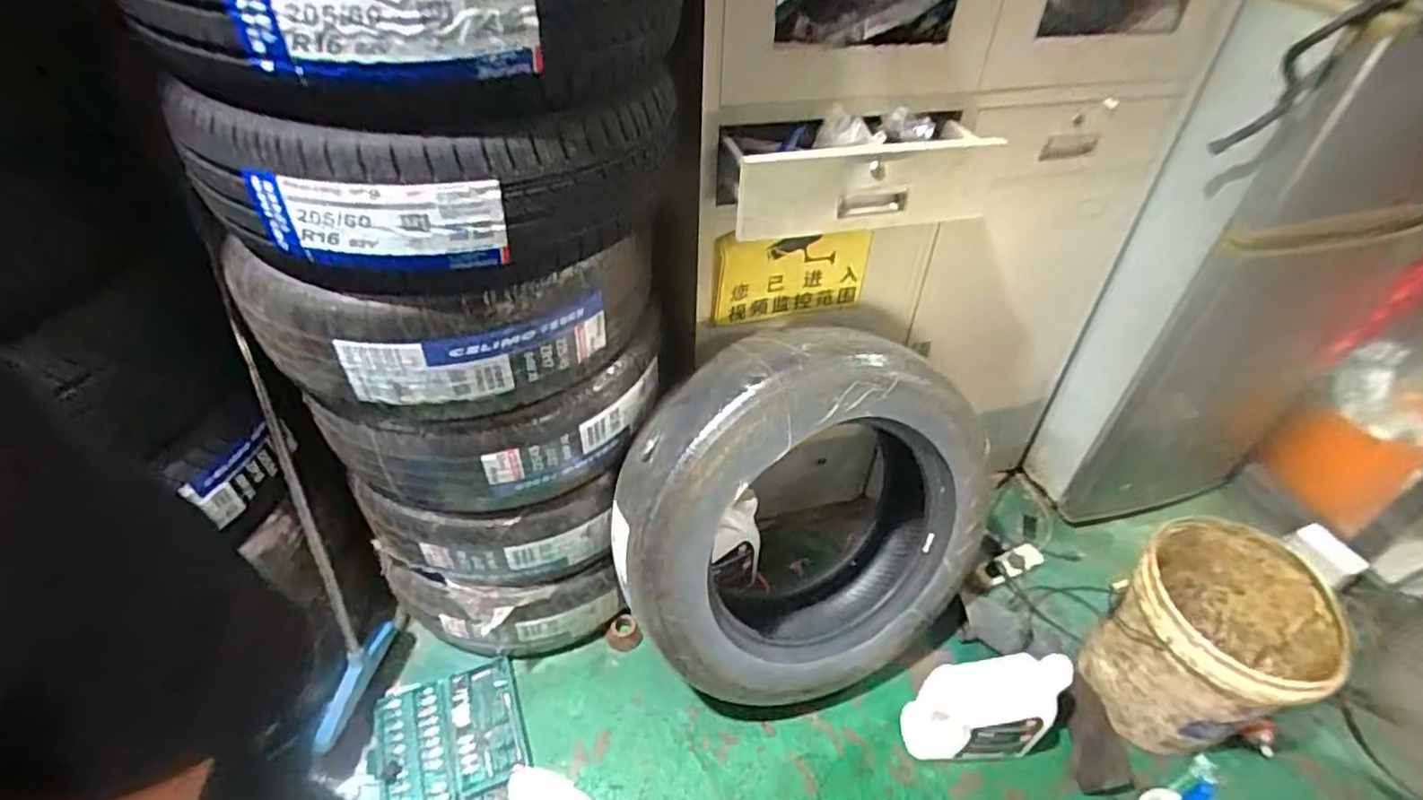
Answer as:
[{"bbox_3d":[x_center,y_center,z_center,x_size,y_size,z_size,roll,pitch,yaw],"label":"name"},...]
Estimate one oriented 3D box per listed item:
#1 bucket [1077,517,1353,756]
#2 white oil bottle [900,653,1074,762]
[{"bbox_3d":[0.890,0.442,1.263,0.292,0.333,0.297,1,45,-1],"label":"bucket"},{"bbox_3d":[0.485,0.572,1.264,0.229,0.282,0.109,4,45,3],"label":"white oil bottle"}]

